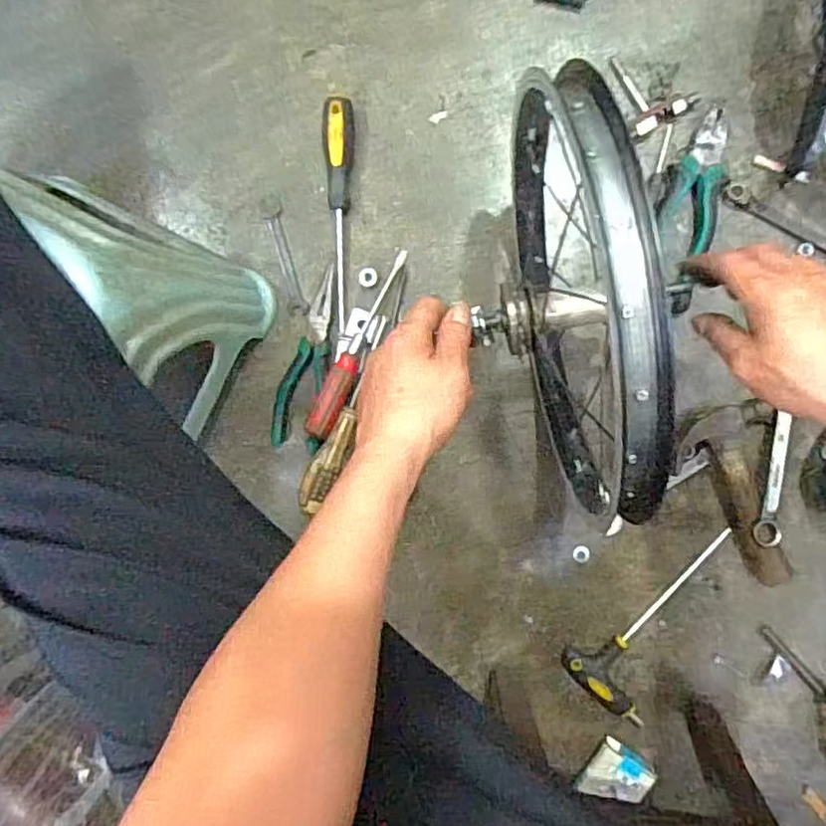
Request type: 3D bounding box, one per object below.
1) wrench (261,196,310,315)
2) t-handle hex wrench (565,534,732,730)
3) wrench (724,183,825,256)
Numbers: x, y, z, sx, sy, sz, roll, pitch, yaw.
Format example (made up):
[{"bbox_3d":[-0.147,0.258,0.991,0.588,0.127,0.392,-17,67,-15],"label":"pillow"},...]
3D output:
[{"bbox_3d":[-0.128,-0.156,0.629,0.020,0.006,0.118,-16,94,5],"label":"wrench"},{"bbox_3d":[0.254,0.215,0.619,0.205,0.015,0.095,-42,91,6],"label":"t-handle hex wrench"},{"bbox_3d":[0.353,-0.171,0.589,0.142,0.006,0.018,33,96,1],"label":"wrench"}]

